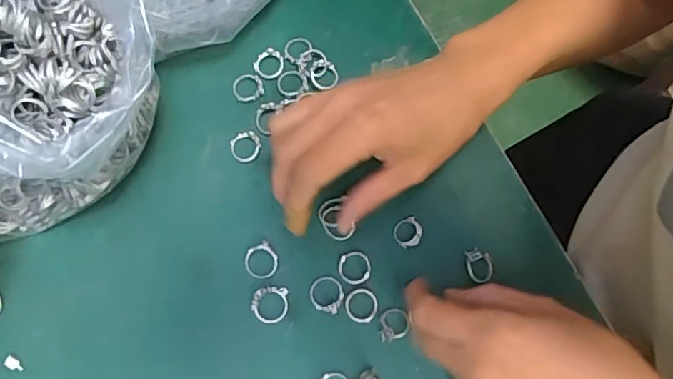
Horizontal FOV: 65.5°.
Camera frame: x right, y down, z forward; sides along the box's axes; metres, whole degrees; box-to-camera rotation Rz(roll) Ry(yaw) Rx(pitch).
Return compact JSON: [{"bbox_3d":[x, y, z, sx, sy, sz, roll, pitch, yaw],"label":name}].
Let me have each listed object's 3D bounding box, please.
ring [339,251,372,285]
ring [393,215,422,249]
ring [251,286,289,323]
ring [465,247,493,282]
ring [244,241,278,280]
[{"bbox_3d":[0.011,0.048,0.325,0.020,0.004,0.020,0,73,1],"label":"ring"},{"bbox_3d":[0.045,0.027,0.331,0.018,0.004,0.018,0,73,1],"label":"ring"},{"bbox_3d":[-0.041,0.070,0.320,0.021,0.008,0.022,0,73,1],"label":"ring"},{"bbox_3d":[0.089,0.046,0.326,0.016,0.004,0.021,-1,73,0],"label":"ring"},{"bbox_3d":[-0.047,0.045,0.328,0.020,0.004,0.021,0,73,1],"label":"ring"}]

